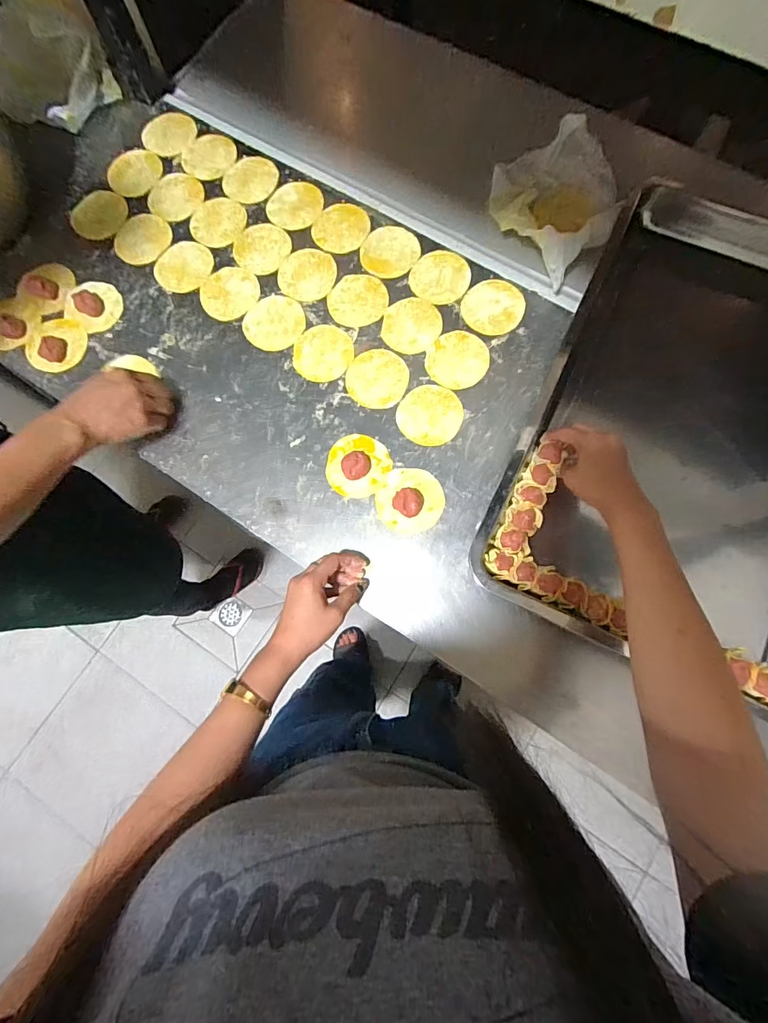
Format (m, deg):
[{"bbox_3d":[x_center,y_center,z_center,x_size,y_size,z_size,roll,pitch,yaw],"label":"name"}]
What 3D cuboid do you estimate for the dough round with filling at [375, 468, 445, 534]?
[{"bbox_3d":[0.033,-0.016,0.542,0.080,0.026,0.083,0,79,1],"label":"dough round with filling"}]

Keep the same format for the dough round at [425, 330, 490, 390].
[{"bbox_3d":[0.100,-0.206,0.589,0.079,0.004,0.086,0,79,1],"label":"dough round"}]

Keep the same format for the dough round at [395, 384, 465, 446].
[{"bbox_3d":[0.060,-0.128,0.577,0.084,0.004,0.082,0,79,1],"label":"dough round"}]

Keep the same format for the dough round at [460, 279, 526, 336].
[{"bbox_3d":[0.151,-0.285,0.606,0.082,0.008,0.086,0,79,1],"label":"dough round"}]

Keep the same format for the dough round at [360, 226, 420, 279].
[{"bbox_3d":[0.009,-0.377,0.631,0.082,0.004,0.088,0,79,1],"label":"dough round"}]

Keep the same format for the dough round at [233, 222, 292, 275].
[{"bbox_3d":[-0.179,-0.387,0.640,0.081,0.004,0.080,0,79,1],"label":"dough round"}]

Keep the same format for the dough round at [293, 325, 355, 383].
[{"bbox_3d":[-0.083,-0.218,0.598,0.079,0.004,0.084,0,79,1],"label":"dough round"}]

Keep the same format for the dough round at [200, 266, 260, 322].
[{"bbox_3d":[-0.220,-0.313,0.623,0.082,0.004,0.083,0,79,1],"label":"dough round"}]

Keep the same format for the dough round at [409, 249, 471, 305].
[{"bbox_3d":[0.080,-0.334,0.619,0.083,0.006,0.081,0,79,1],"label":"dough round"}]

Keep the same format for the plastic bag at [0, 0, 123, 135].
[{"bbox_3d":[-0.473,-0.631,0.626,0.039,0.123,0.183,36,82,8],"label":"plastic bag"}]

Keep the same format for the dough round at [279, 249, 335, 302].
[{"bbox_3d":[-0.110,-0.341,0.627,0.080,0.004,0.084,0,79,1],"label":"dough round"}]

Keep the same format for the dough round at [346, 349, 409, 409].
[{"bbox_3d":[-0.009,-0.179,0.590,0.081,0.007,0.082,0,79,1],"label":"dough round"}]

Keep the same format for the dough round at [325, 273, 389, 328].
[{"bbox_3d":[-0.037,-0.298,0.617,0.081,0.006,0.080,0,79,1],"label":"dough round"}]

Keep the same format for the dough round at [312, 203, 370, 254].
[{"bbox_3d":[-0.063,-0.418,0.643,0.078,0.004,0.085,0,79,1],"label":"dough round"}]

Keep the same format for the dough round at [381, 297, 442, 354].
[{"bbox_3d":[0.039,-0.258,0.602,0.078,0.004,0.086,8,79,3],"label":"dough round"}]

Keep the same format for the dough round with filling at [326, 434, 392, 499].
[{"bbox_3d":[-0.035,-0.062,0.554,0.077,0.021,0.081,0,79,1],"label":"dough round with filling"}]

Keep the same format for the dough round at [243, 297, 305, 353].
[{"bbox_3d":[-0.152,-0.264,0.612,0.083,0.004,0.084,0,79,1],"label":"dough round"}]

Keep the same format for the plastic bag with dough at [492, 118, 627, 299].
[{"bbox_3d":[0.241,-0.427,0.599,0.155,0.076,0.188,-33,80,-5],"label":"plastic bag with dough"}]

